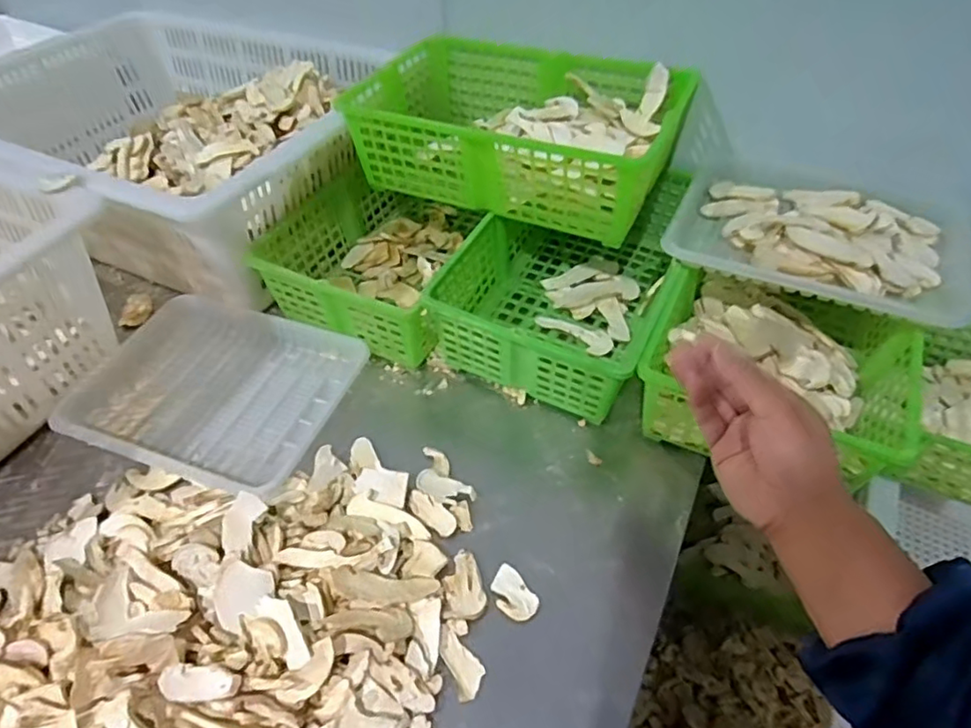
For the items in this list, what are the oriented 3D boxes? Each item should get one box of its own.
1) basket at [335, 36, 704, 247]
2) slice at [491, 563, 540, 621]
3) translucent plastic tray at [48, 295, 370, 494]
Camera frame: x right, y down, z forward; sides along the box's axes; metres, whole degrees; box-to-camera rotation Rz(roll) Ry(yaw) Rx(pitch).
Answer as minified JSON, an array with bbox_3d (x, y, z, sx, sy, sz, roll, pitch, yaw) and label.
[{"bbox_3d":[0.030,-0.267,0.674,0.348,0.096,0.214,20,51,17],"label":"basket"},{"bbox_3d":[0.022,0.185,0.479,0.029,0.005,0.043,-34,58,-25],"label":"slice"},{"bbox_3d":[-0.279,0.022,0.620,0.255,0.034,0.200,15,52,12],"label":"translucent plastic tray"}]

